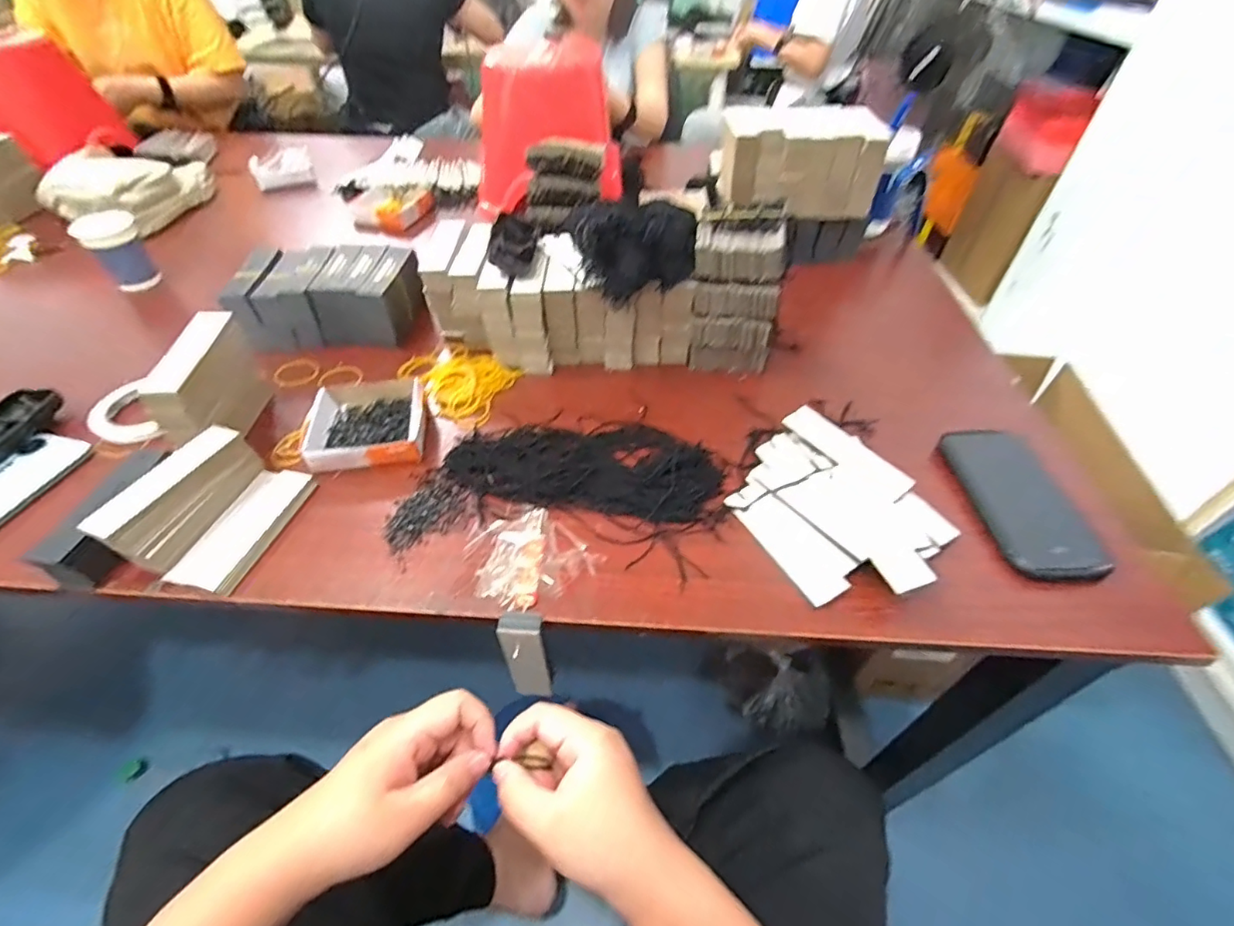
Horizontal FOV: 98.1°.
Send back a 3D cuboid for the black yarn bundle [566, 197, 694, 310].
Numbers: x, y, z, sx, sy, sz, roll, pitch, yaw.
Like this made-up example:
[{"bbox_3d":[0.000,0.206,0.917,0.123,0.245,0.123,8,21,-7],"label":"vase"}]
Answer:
[{"bbox_3d":[0.015,-0.230,0.572,0.138,0.074,0.110,0,46,-1],"label":"black yarn bundle"}]

